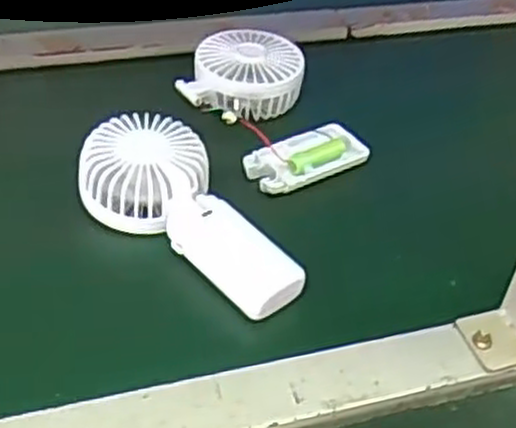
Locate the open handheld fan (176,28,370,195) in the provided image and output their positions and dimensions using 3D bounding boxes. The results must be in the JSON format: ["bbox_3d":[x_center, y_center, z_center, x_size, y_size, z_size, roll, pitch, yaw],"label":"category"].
[{"bbox_3d":[0.008,-0.089,0.616,0.097,0.043,0.156,-22,49,-28],"label":"open handheld fan"}]

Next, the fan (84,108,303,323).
[{"bbox_3d":[-0.051,-0.002,0.509,0.084,0.040,0.171,-21,48,-28],"label":"fan"}]

